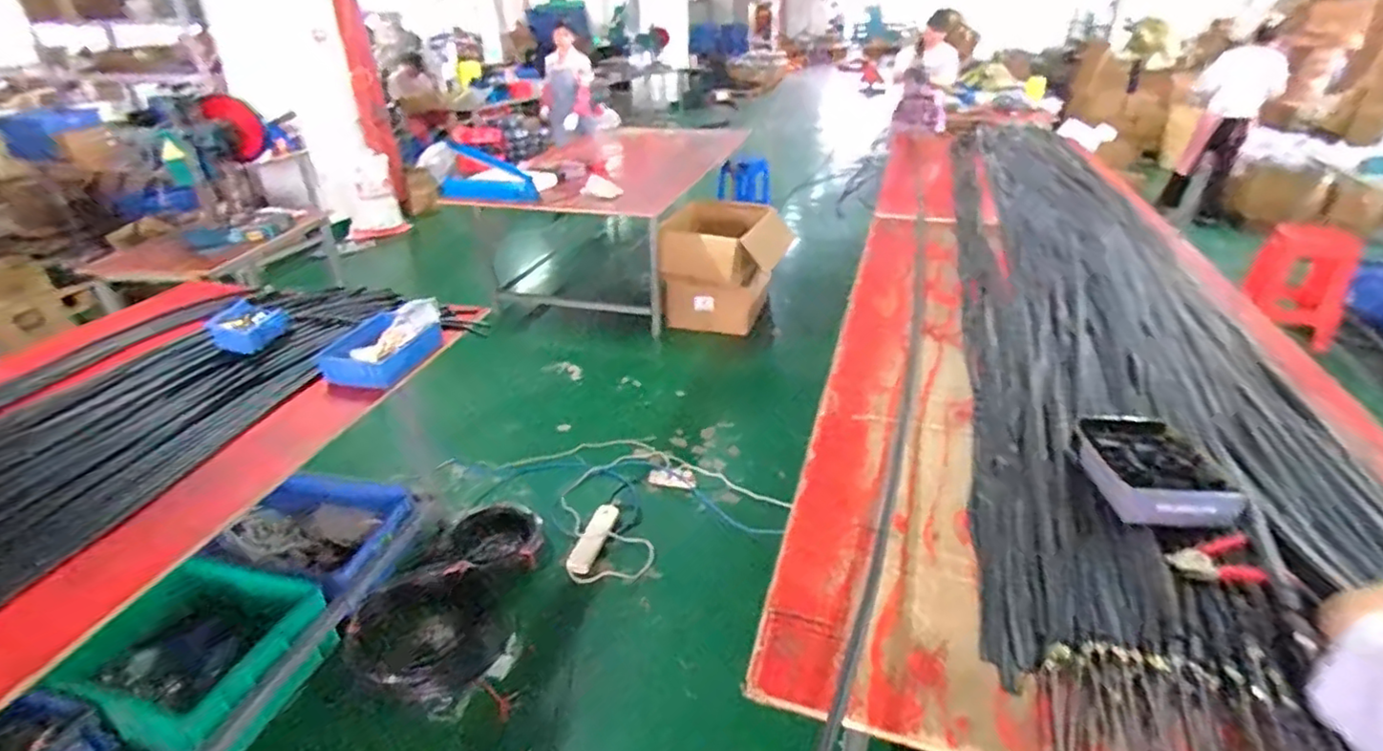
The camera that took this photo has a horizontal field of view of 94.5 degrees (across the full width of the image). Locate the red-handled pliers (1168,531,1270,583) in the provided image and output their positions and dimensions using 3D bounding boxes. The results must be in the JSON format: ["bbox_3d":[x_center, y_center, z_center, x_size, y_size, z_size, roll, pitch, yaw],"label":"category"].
[{"bbox_3d":[0.859,0.300,1.027,0.158,0.019,0.091,-7,31,-11],"label":"red-handled pliers"}]

